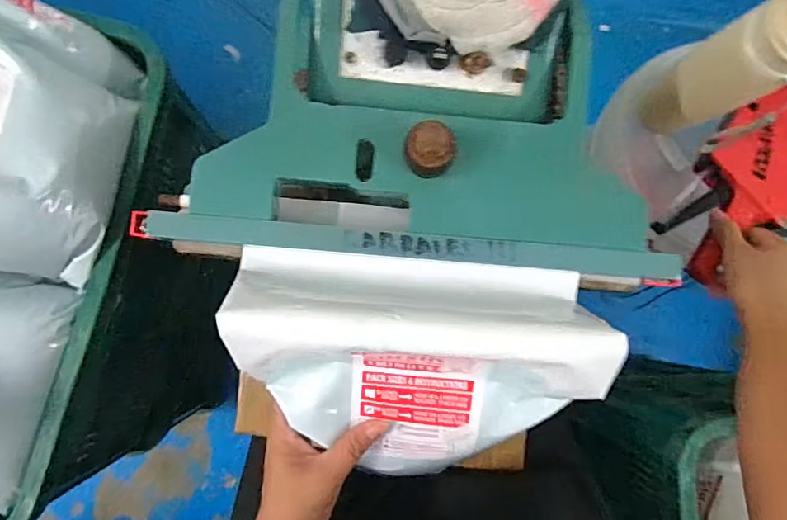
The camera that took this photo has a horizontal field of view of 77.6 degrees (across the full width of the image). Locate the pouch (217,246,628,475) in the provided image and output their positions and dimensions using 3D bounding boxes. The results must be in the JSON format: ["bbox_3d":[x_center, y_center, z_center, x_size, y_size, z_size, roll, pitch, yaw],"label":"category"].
[{"bbox_3d":[0.018,0.076,0.343,0.243,0.089,0.158,0,84,-3],"label":"pouch"}]

